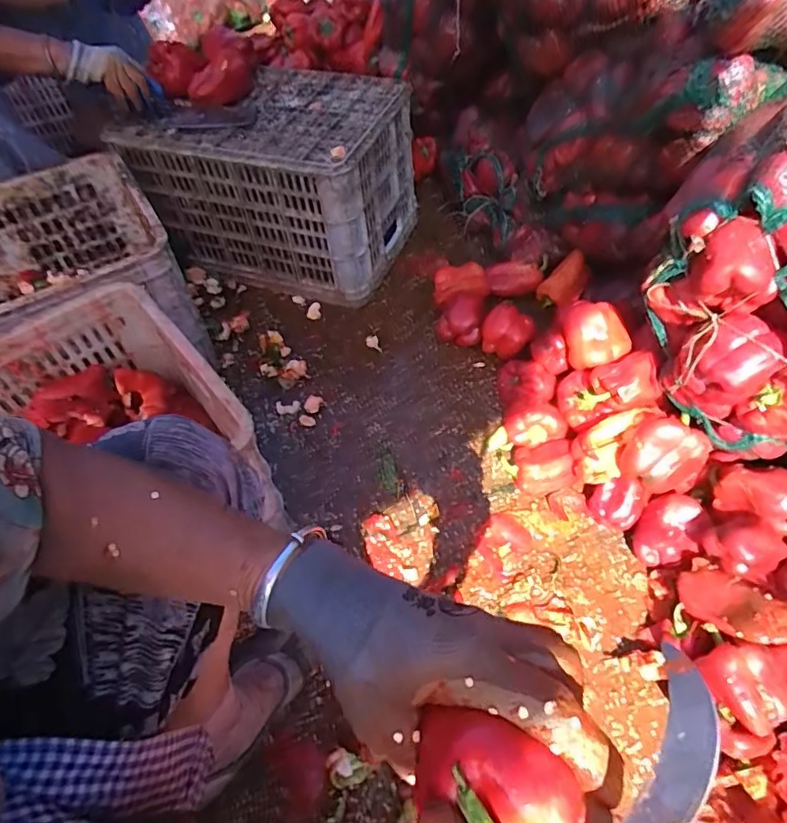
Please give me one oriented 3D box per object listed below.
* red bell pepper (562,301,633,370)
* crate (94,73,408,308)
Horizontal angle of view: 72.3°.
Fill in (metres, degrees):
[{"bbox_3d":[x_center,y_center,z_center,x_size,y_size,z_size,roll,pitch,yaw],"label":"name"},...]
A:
[{"bbox_3d":[0.311,-0.119,0.836,0.081,0.080,0.108,-2,53,2],"label":"red bell pepper"},{"bbox_3d":[-0.201,-0.475,1.100,0.414,0.263,0.350,17,56,15],"label":"crate"}]

